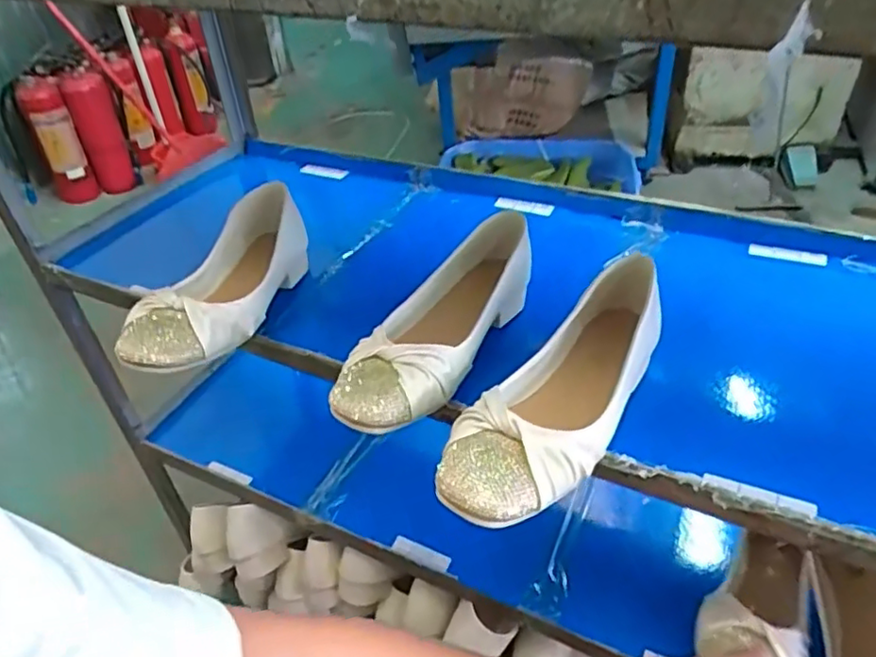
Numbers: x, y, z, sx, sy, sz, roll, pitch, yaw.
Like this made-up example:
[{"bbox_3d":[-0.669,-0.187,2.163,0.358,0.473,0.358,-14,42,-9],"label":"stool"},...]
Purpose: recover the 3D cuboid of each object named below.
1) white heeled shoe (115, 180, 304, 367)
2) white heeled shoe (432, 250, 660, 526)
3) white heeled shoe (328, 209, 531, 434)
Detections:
[{"bbox_3d":[-0.184,-0.035,0.541,0.090,0.079,0.213,2,41,10],"label":"white heeled shoe"},{"bbox_3d":[0.091,0.047,0.429,0.081,0.064,0.243,25,49,32],"label":"white heeled shoe"},{"bbox_3d":[0.002,-0.002,0.500,0.082,0.069,0.242,15,45,24],"label":"white heeled shoe"}]

